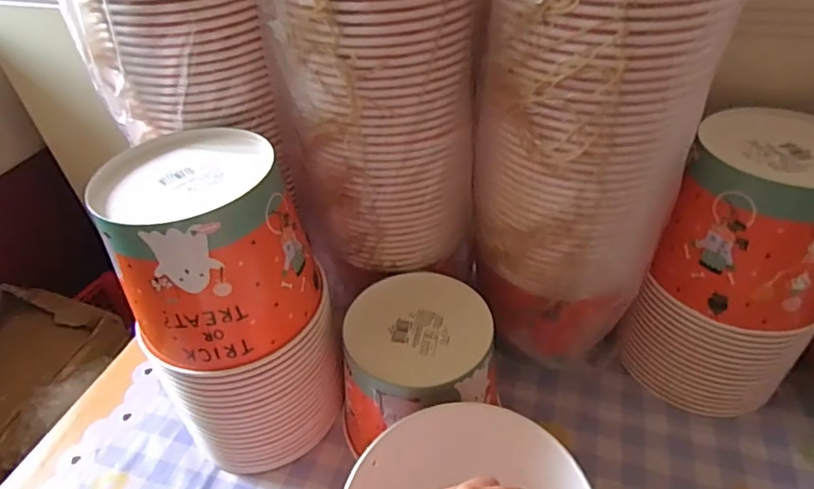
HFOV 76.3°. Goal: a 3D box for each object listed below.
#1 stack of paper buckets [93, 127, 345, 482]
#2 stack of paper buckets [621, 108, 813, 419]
[{"bbox_3d":[-0.153,0.058,0.467,0.140,0.277,0.159,-21,44,-18],"label":"stack of paper buckets"},{"bbox_3d":[0.315,0.030,0.488,0.134,0.259,0.147,29,51,33],"label":"stack of paper buckets"}]

